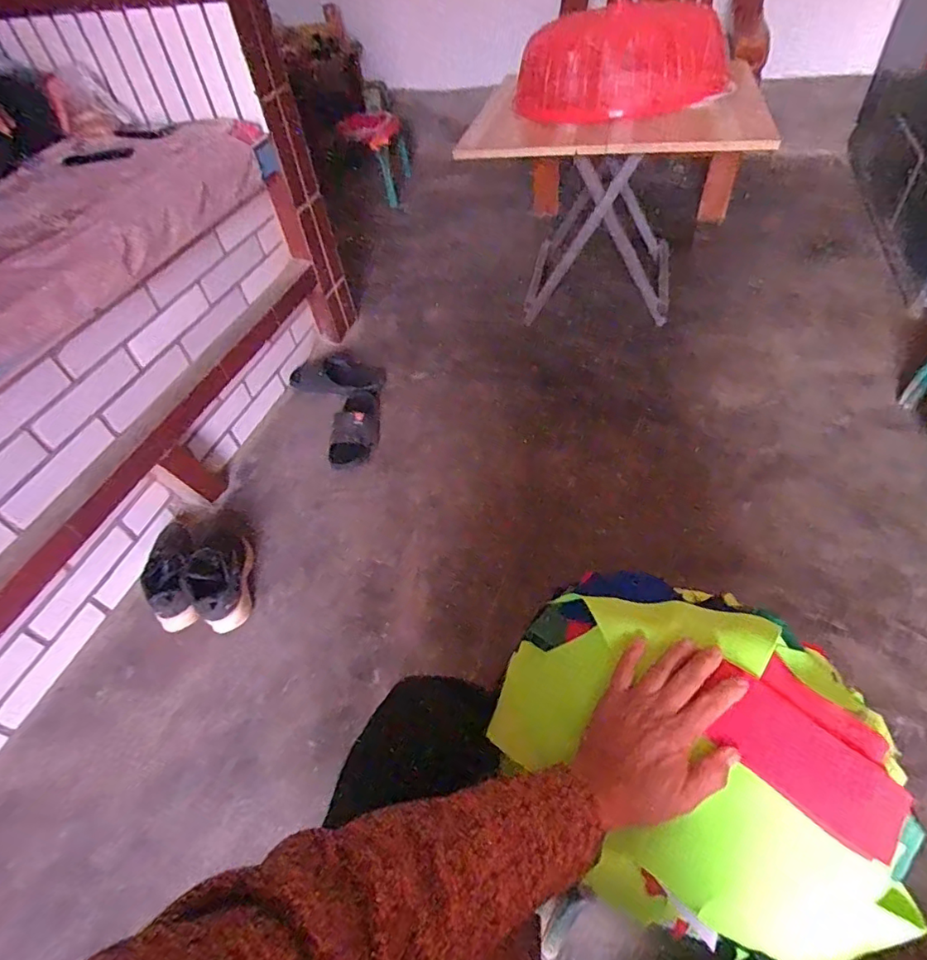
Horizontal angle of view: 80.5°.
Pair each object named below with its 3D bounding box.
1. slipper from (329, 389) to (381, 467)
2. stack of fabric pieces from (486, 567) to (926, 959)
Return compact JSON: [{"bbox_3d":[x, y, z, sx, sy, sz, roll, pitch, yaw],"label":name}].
[{"bbox_3d":[-0.270,-0.151,1.391,0.117,0.060,0.250,-1,48,6],"label":"slipper"},{"bbox_3d":[0.196,0.220,0.472,0.332,0.074,0.268,10,50,16],"label":"stack of fabric pieces"}]

